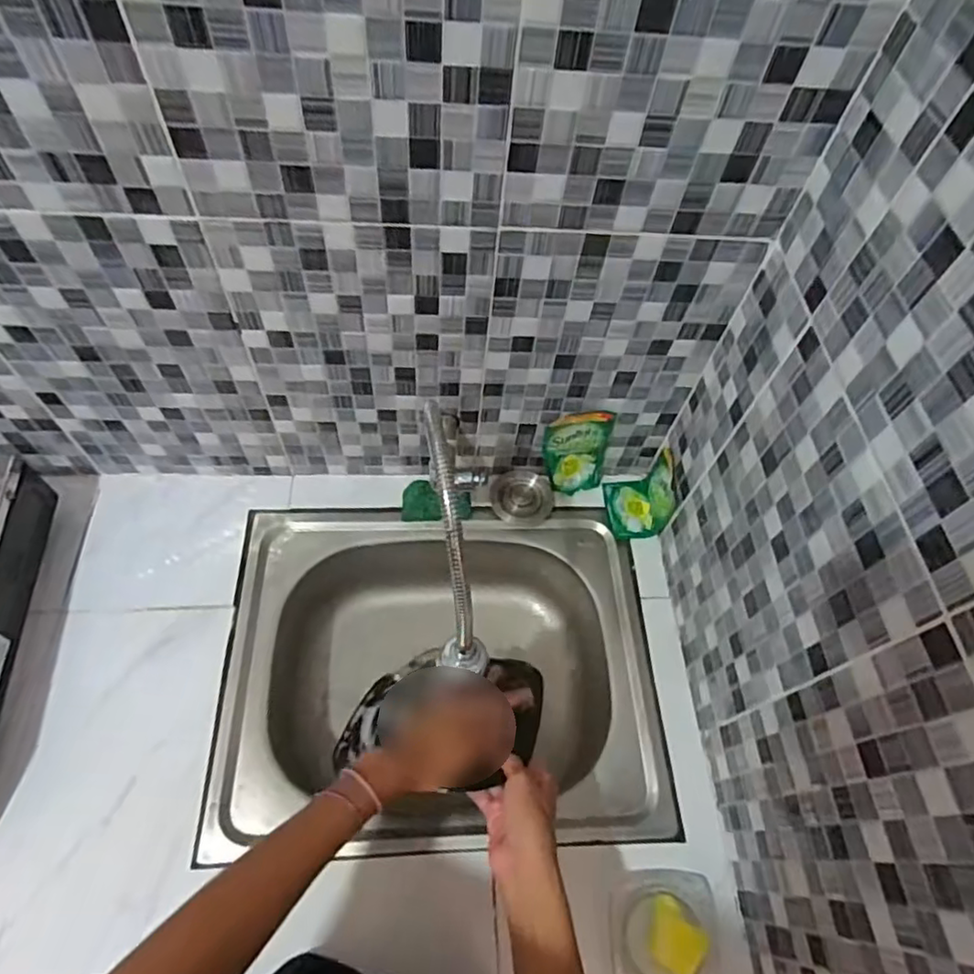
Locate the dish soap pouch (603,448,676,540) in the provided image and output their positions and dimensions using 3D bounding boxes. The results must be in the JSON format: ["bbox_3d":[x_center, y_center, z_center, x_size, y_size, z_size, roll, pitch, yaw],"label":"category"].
[{"bbox_3d":[0.201,0.009,0.796,0.067,0.088,0.087,0,60,-5],"label":"dish soap pouch"}]

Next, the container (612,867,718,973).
[{"bbox_3d":[0.172,0.428,0.578,0.100,0.034,0.105,7,59,0],"label":"container"}]

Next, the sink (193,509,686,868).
[{"bbox_3d":[-0.056,0.251,0.800,0.498,0.204,0.390,0,60,-4],"label":"sink"}]

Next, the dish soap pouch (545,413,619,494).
[{"bbox_3d":[0.121,-0.044,0.786,0.089,0.127,0.034,-3,60,-6],"label":"dish soap pouch"}]

